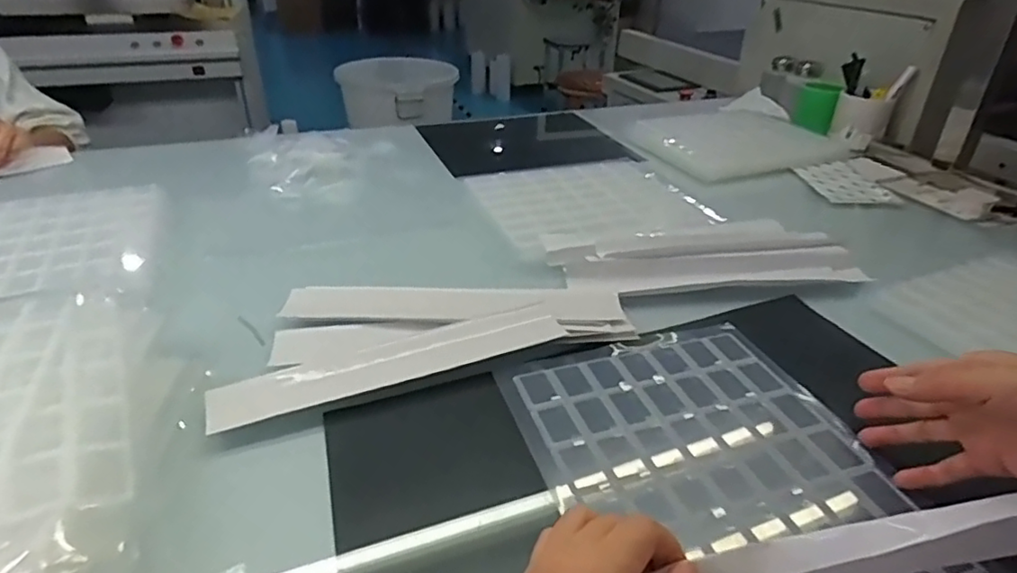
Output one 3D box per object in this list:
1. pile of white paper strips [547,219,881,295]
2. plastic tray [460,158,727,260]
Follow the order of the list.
[{"bbox_3d":[0.218,-0.035,0.676,0.338,0.022,0.117,-4,32,-8],"label":"pile of white paper strips"},{"bbox_3d":[0.128,-0.110,0.810,0.317,0.041,0.277,-12,34,-21],"label":"plastic tray"}]

